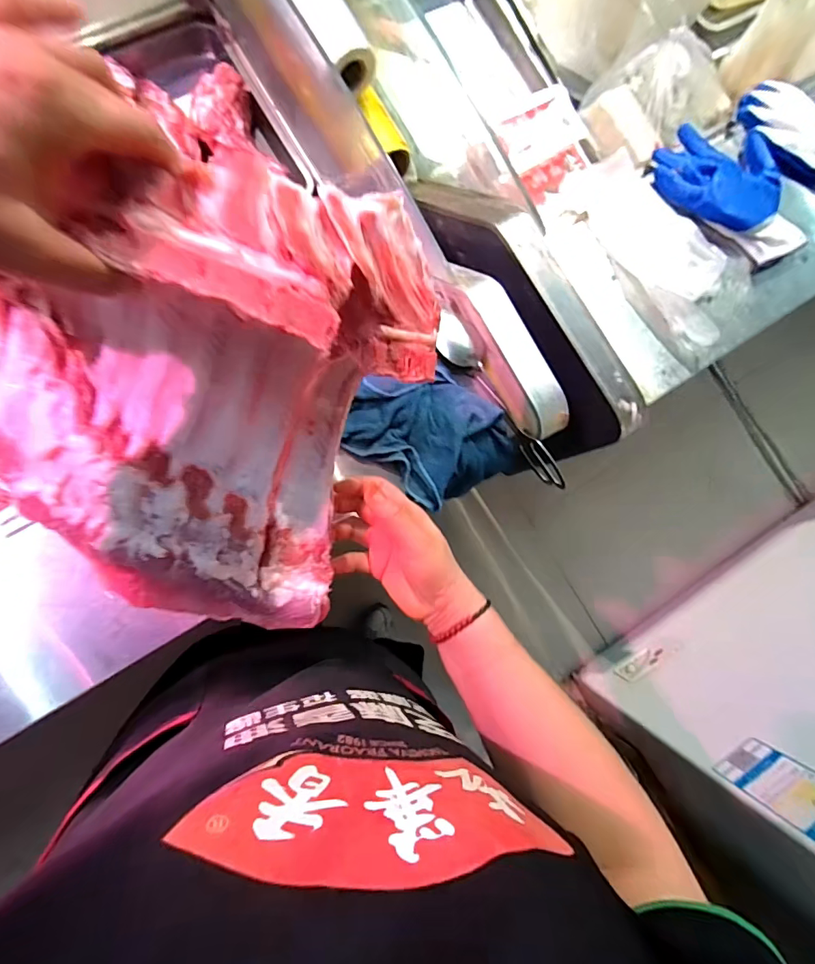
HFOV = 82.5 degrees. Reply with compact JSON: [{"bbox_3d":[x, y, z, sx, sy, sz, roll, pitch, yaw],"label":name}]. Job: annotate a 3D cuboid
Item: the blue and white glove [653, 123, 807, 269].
[{"bbox_3d":[0.411,-0.370,0.587,0.202,0.043,0.137,41,82,-4],"label":"blue and white glove"}]

